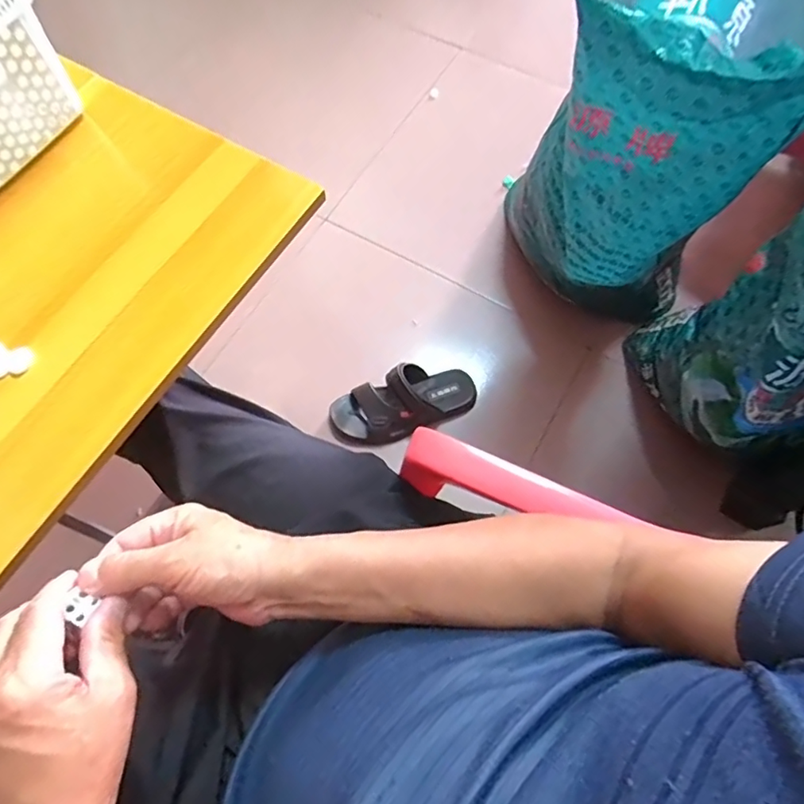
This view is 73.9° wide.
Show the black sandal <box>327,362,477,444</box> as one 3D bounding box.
[{"bbox_3d":[0.003,-0.002,0.934,0.257,0.093,0.116,-25,70,-9],"label":"black sandal"}]

